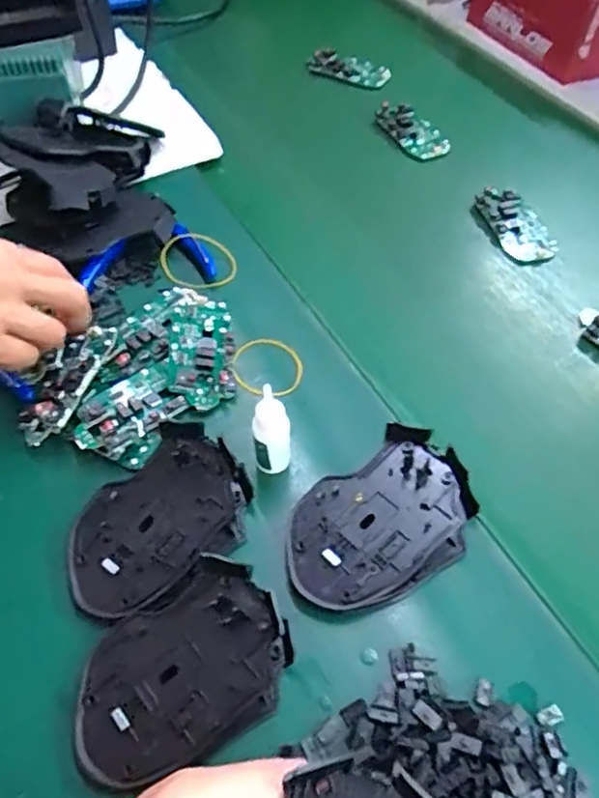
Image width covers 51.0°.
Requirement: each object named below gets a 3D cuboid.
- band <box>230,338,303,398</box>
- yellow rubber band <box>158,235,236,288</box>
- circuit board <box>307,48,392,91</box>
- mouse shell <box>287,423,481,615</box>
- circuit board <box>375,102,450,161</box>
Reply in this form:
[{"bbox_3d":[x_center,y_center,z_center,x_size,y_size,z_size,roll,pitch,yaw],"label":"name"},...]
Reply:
[{"bbox_3d":[-0.024,-0.023,0.454,0.050,0.009,0.053,0,56,0],"label":"band"},{"bbox_3d":[-0.083,-0.114,0.513,0.058,0.014,0.057,1,53,-1],"label":"yellow rubber band"},{"bbox_3d":[0.058,-0.383,0.724,0.094,0.015,0.061,20,55,13],"label":"circuit board"},{"bbox_3d":[0.047,0.071,0.365,0.118,0.031,0.080,-29,59,-21],"label":"mouse shell"},{"bbox_3d":[0.116,-0.277,0.646,0.047,0.009,0.095,-23,57,-18],"label":"circuit board"}]

